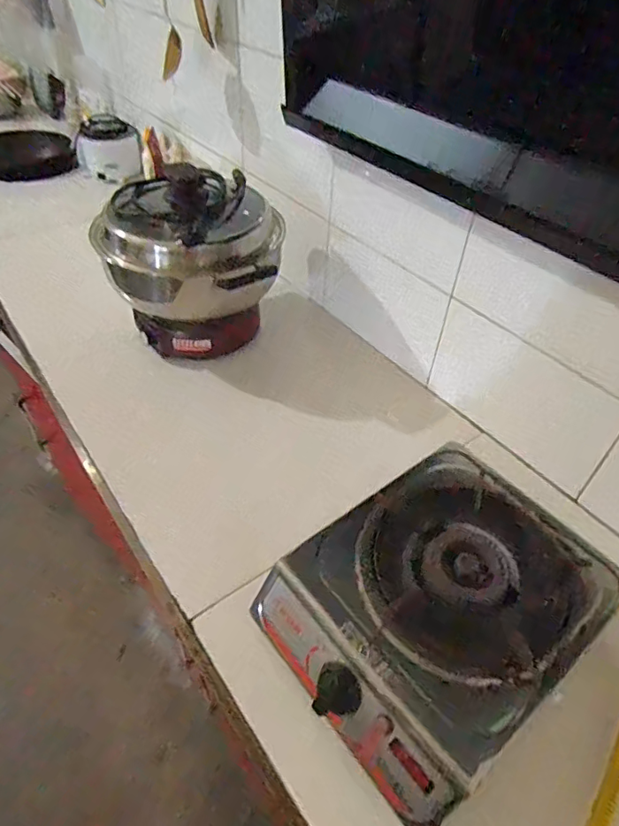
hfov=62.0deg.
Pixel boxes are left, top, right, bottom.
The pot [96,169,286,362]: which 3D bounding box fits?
[{"bbox_3d":[-0.204,-0.286,1.000,0.311,0.294,0.245,18,47,14],"label":"pot"}]

